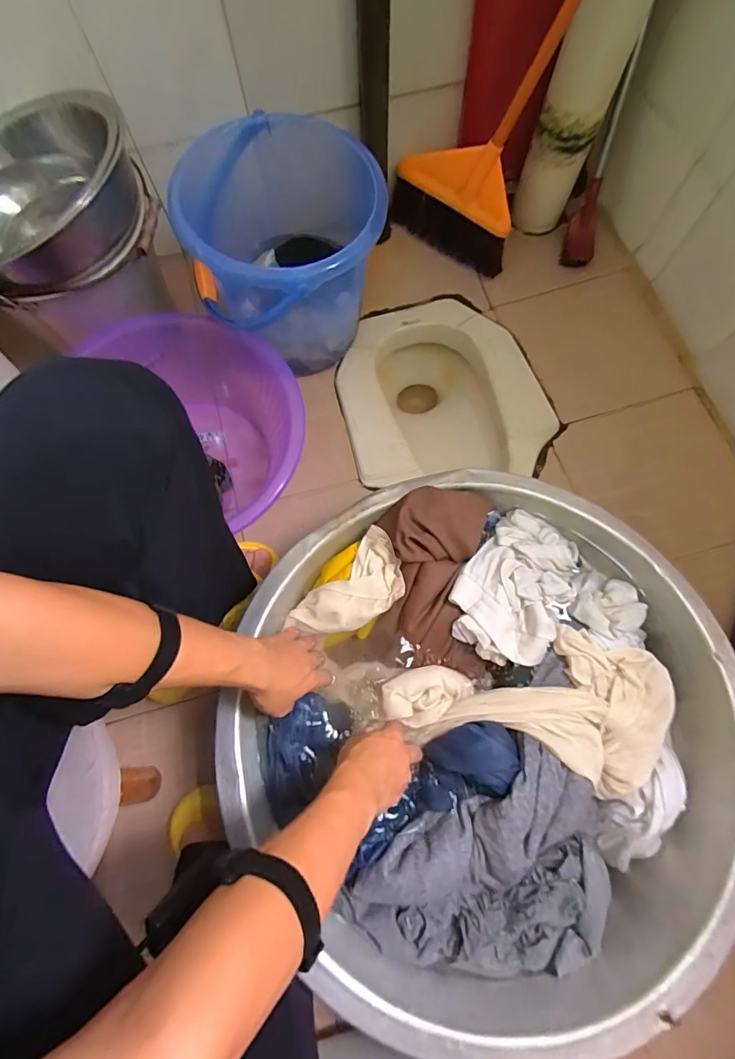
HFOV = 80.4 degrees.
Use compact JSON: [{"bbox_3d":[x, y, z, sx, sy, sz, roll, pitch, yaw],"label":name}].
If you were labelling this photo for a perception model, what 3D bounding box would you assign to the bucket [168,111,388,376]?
[{"bbox_3d":[-0.132,-0.453,0.751,0.303,0.276,0.327,0,73,1],"label":"bucket"}]

